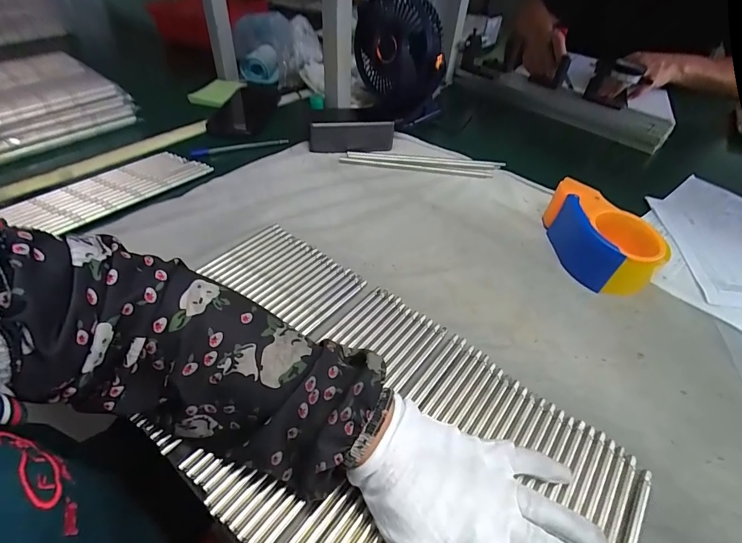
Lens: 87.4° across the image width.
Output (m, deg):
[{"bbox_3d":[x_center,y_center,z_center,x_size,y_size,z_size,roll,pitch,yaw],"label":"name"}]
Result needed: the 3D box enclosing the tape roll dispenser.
[{"bbox_3d":[0.264,-0.042,0.445,0.082,0.060,0.126,1,45,-4],"label":"tape roll dispenser"}]

